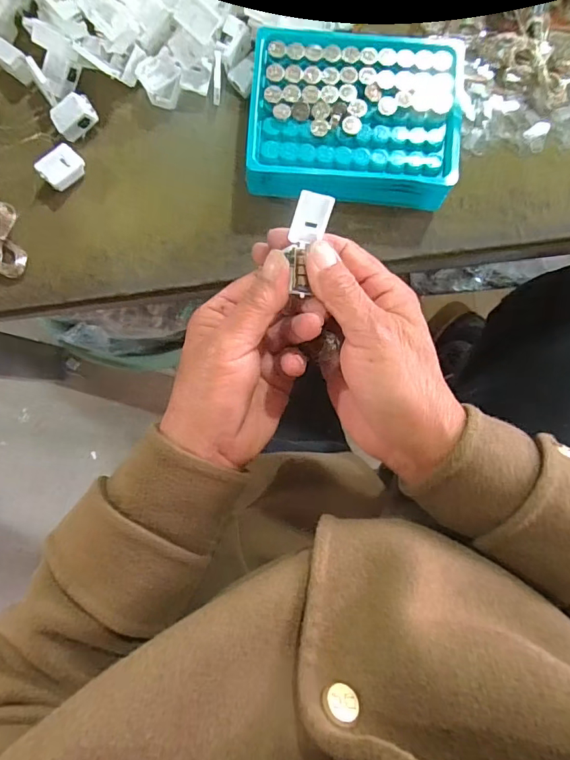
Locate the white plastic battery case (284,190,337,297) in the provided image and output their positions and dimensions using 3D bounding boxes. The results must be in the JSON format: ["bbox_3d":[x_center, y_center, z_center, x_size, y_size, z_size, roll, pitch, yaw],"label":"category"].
[{"bbox_3d":[0.012,-0.073,0.249,0.019,0.012,0.053,12,103,0],"label":"white plastic battery case"}]

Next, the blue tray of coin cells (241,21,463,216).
[{"bbox_3d":[0.045,-0.167,0.304,0.131,0.036,0.095,5,88,0],"label":"blue tray of coin cells"}]

